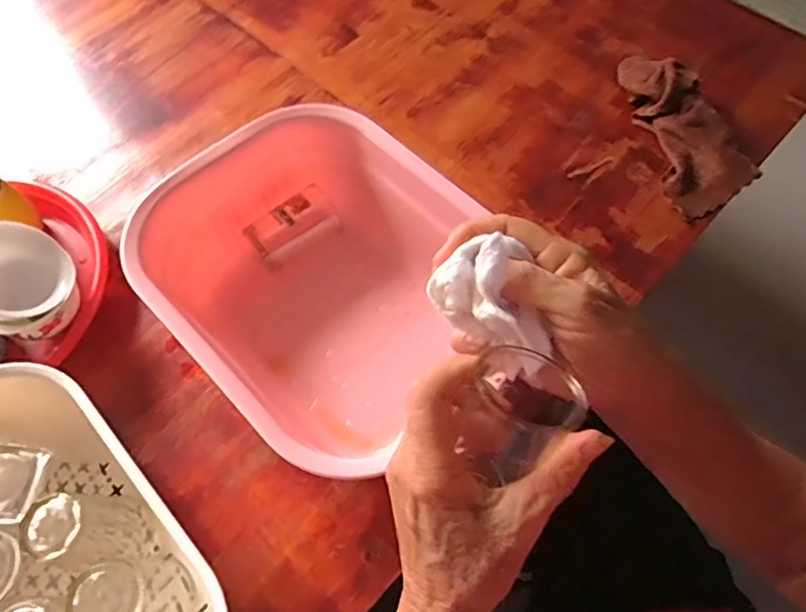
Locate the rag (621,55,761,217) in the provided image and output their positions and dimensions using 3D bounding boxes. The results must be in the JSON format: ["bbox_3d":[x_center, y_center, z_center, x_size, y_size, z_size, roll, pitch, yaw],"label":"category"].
[{"bbox_3d":[0.300,-0.200,0.623,0.090,0.048,0.202,-14,63,-7],"label":"rag"}]

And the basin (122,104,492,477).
[{"bbox_3d":[-0.060,-0.012,0.489,0.231,0.112,0.253,-41,69,-19],"label":"basin"}]

